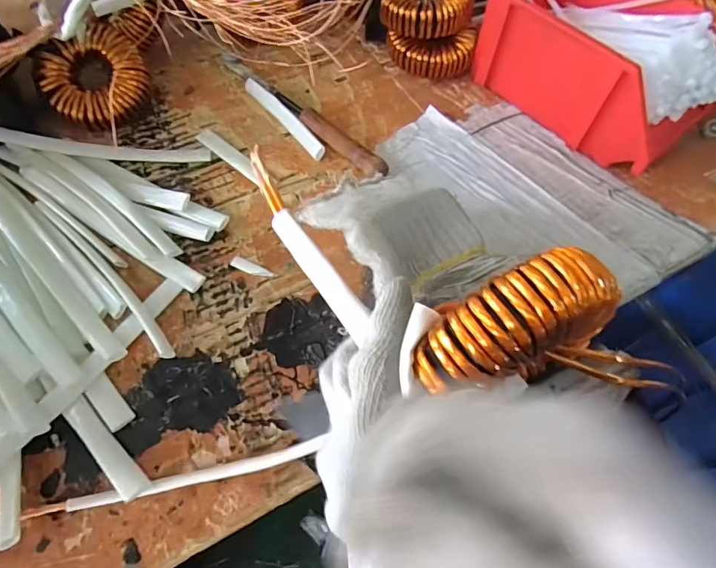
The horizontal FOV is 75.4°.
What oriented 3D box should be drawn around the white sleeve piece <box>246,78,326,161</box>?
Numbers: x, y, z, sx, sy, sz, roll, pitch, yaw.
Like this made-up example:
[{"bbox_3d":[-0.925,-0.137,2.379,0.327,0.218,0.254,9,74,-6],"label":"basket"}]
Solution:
[{"bbox_3d":[-0.083,-0.189,0.521,0.016,0.016,0.144,-34,68,-18],"label":"white sleeve piece"}]

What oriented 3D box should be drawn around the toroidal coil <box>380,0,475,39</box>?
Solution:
[{"bbox_3d":[0.083,-0.329,0.547,0.105,0.031,0.081,-24,66,-14],"label":"toroidal coil"}]

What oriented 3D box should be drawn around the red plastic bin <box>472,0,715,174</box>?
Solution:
[{"bbox_3d":[0.260,-0.259,0.518,0.157,0.104,0.263,-36,69,-19],"label":"red plastic bin"}]

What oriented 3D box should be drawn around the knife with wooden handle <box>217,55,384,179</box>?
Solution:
[{"bbox_3d":[-0.070,-0.198,0.523,0.021,0.026,0.273,-40,70,-20],"label":"knife with wooden handle"}]

